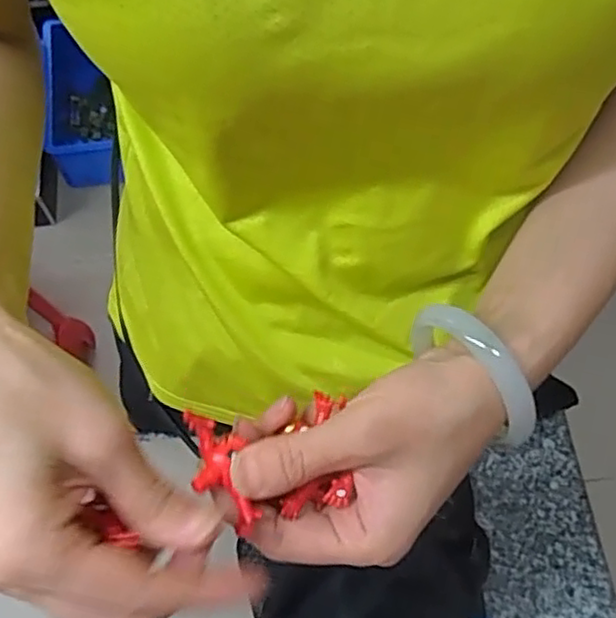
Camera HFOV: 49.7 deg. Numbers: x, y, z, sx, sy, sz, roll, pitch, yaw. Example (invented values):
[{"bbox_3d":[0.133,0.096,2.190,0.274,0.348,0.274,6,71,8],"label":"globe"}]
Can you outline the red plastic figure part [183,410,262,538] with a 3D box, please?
[{"bbox_3d":[-0.033,0.059,0.250,0.021,0.008,0.046,-25,88,-12],"label":"red plastic figure part"}]

